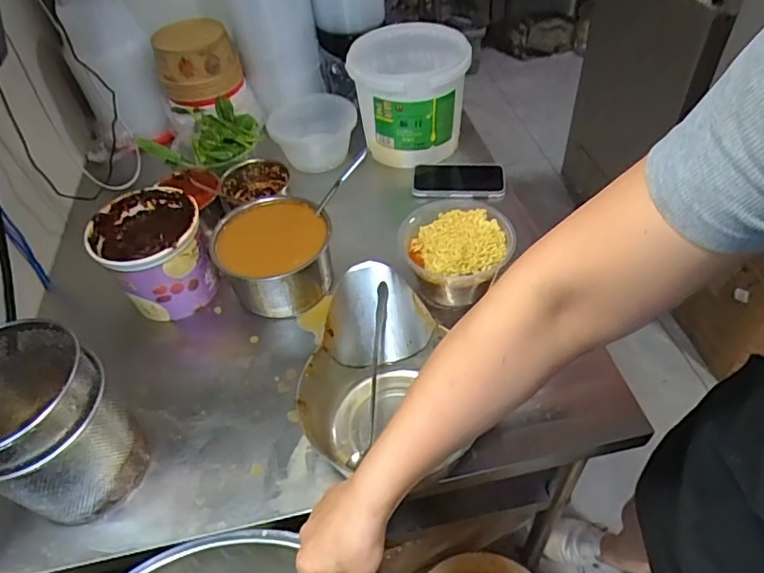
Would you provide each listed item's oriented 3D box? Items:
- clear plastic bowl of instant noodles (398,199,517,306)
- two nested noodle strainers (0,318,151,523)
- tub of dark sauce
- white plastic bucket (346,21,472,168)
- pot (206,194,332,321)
[{"bbox_3d":[0.109,-0.039,0.783,0.140,0.111,0.148,-3,48,4],"label":"clear plastic bowl of instant noodles"},{"bbox_3d":[-0.384,0.111,0.536,0.161,0.354,0.170,32,59,30],"label":"two nested noodle strainers"},{"bbox_3d":[-0.336,-0.049,0.797,0.148,0.131,0.160,-3,48,4],"label":"tub of dark sauce"},{"bbox_3d":[0.055,-0.356,0.988,0.192,0.186,0.230,-1,48,6],"label":"white plastic bucket"},{"bbox_3d":[-0.156,-0.040,0.807,0.163,0.113,0.173,-25,50,-15],"label":"pot"}]

